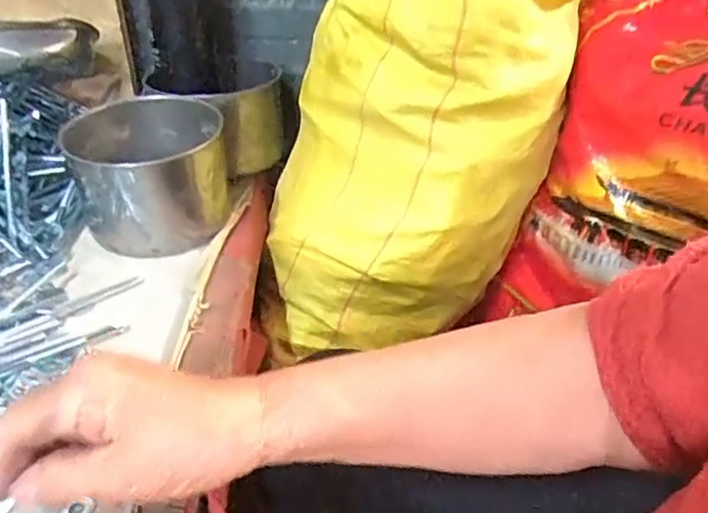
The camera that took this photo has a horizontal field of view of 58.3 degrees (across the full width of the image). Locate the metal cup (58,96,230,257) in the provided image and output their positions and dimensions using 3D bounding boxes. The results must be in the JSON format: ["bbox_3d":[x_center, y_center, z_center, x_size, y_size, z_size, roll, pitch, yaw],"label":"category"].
[{"bbox_3d":[-0.181,-0.075,0.576,0.130,0.105,0.130,0,34,0],"label":"metal cup"}]

